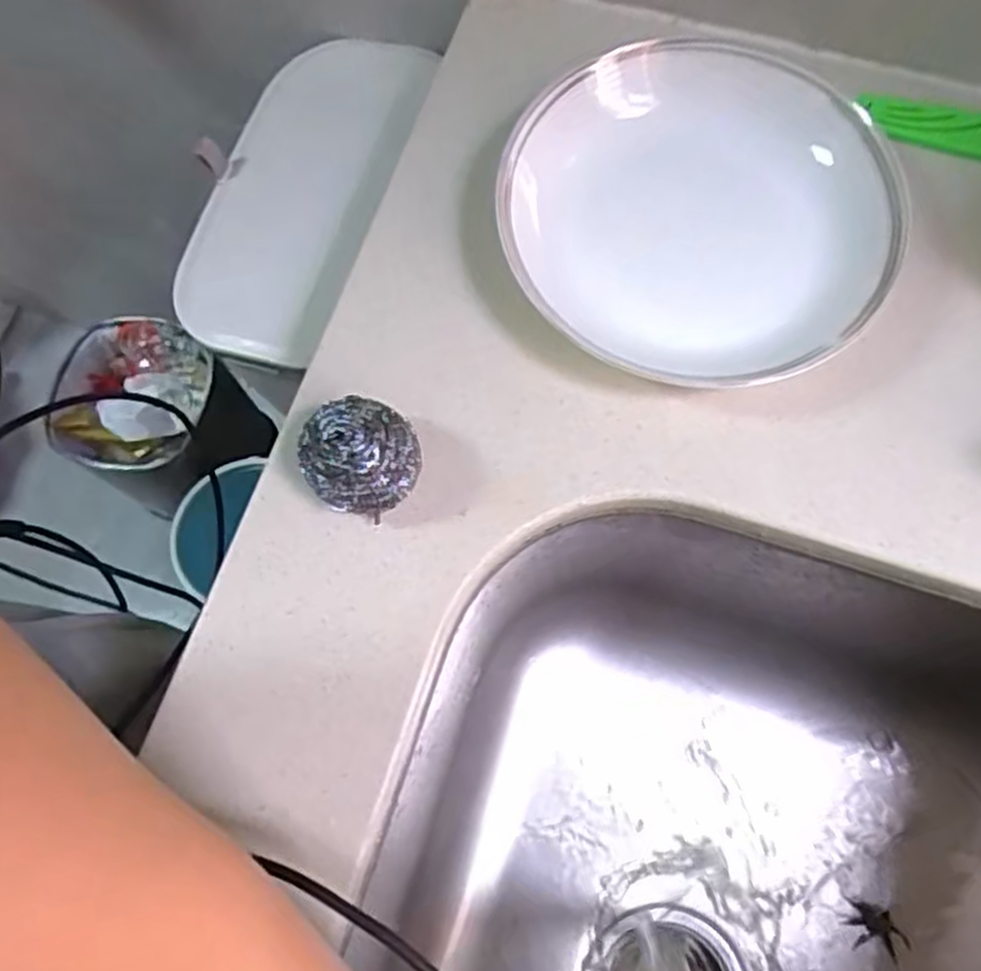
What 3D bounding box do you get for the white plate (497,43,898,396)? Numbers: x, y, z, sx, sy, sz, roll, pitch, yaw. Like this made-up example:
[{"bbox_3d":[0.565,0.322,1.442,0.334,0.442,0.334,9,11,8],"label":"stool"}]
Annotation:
[{"bbox_3d":[0.101,-0.141,0.387,0.177,0.027,0.192,-1,82,8],"label":"white plate"}]

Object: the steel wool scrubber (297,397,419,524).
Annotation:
[{"bbox_3d":[-0.062,-0.013,0.360,0.052,0.045,0.049,0,73,1],"label":"steel wool scrubber"}]

